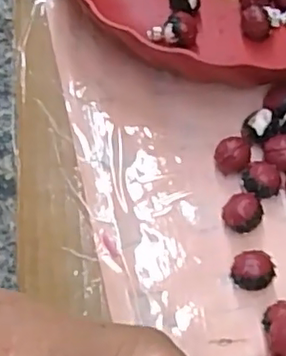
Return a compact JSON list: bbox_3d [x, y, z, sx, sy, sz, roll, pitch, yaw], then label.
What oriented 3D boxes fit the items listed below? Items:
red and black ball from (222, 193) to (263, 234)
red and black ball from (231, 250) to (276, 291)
[{"bbox_3d":[0.051,0.019,0.321,0.019,0.017,0.019,-1,61,2],"label":"red and black ball"},{"bbox_3d":[0.054,0.045,0.306,0.020,0.017,0.018,22,64,14],"label":"red and black ball"}]

